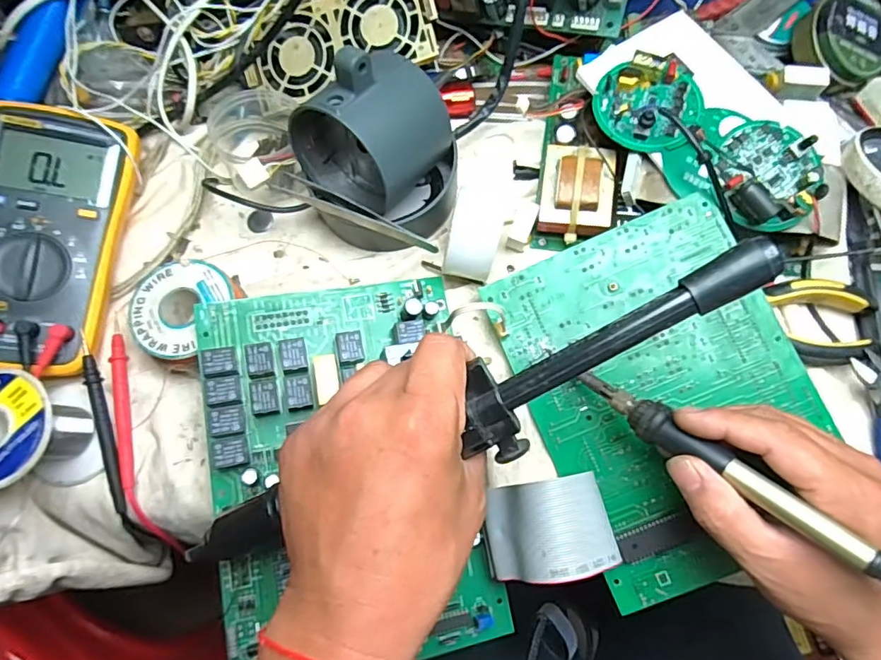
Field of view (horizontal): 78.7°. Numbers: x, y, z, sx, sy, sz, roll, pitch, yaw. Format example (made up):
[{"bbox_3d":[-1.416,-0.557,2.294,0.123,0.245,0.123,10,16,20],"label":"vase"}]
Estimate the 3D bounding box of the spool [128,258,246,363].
[{"bbox_3d":[-0.171,-0.016,0.354,0.061,0.023,0.067,0,73,1],"label":"spool"}]

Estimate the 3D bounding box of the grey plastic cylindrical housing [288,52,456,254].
[{"bbox_3d":[-0.035,-0.107,0.340,0.098,0.101,0.092,-23,74,-6],"label":"grey plastic cylindrical housing"}]

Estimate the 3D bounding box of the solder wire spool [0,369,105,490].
[{"bbox_3d":[-0.245,0.062,0.322,0.060,0.064,0.064,0,73,1],"label":"solder wire spool"}]

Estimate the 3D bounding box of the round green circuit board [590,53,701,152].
[{"bbox_3d":[0.140,-0.152,0.355,0.070,0.026,0.063,-12,74,-3],"label":"round green circuit board"}]

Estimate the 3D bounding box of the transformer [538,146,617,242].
[{"bbox_3d":[0.094,-0.095,0.374,0.048,0.038,0.062,8,74,3],"label":"transformer"}]

